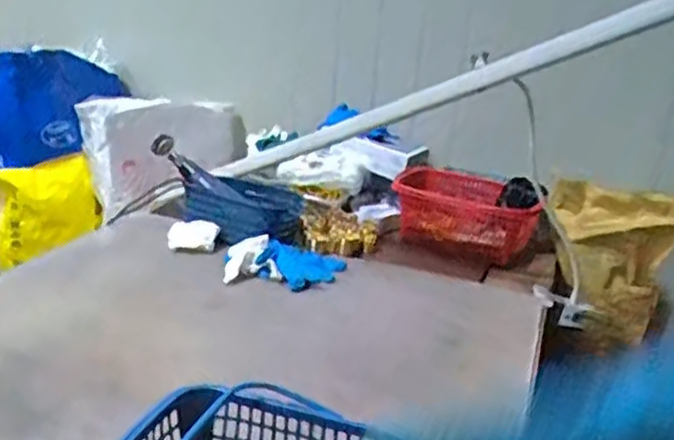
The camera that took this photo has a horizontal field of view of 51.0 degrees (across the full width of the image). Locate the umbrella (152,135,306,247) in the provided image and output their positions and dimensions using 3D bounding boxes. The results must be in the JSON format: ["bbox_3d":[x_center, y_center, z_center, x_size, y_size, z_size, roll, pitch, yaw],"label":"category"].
[{"bbox_3d":[-0.213,-0.046,1.317,0.309,0.103,0.088,26,21,1],"label":"umbrella"}]

